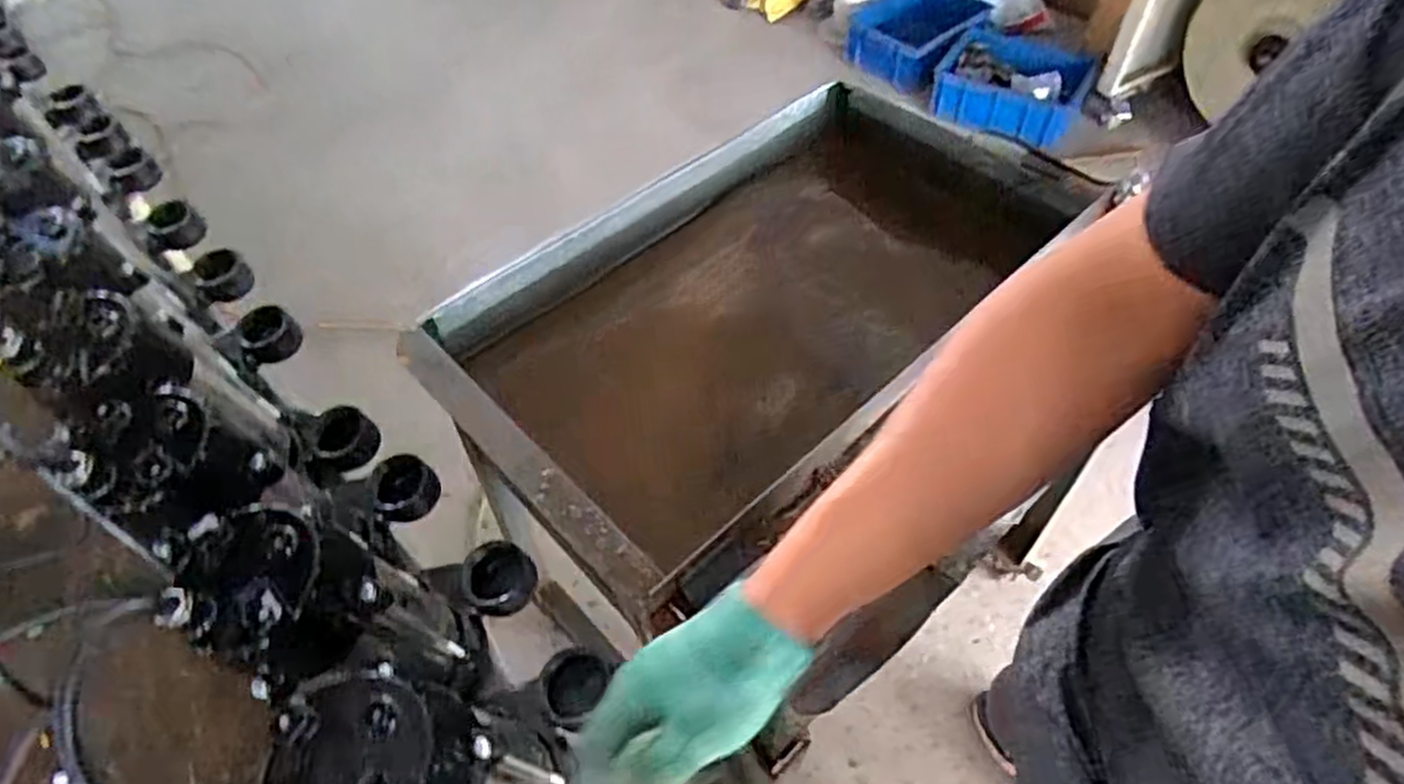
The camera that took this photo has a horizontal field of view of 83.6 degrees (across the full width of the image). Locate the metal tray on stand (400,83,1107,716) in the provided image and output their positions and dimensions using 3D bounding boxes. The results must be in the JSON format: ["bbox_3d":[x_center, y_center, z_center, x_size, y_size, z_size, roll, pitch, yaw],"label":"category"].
[{"bbox_3d":[0.075,-0.067,0.987,0.748,0.271,0.449,-39,61,-24],"label":"metal tray on stand"}]

